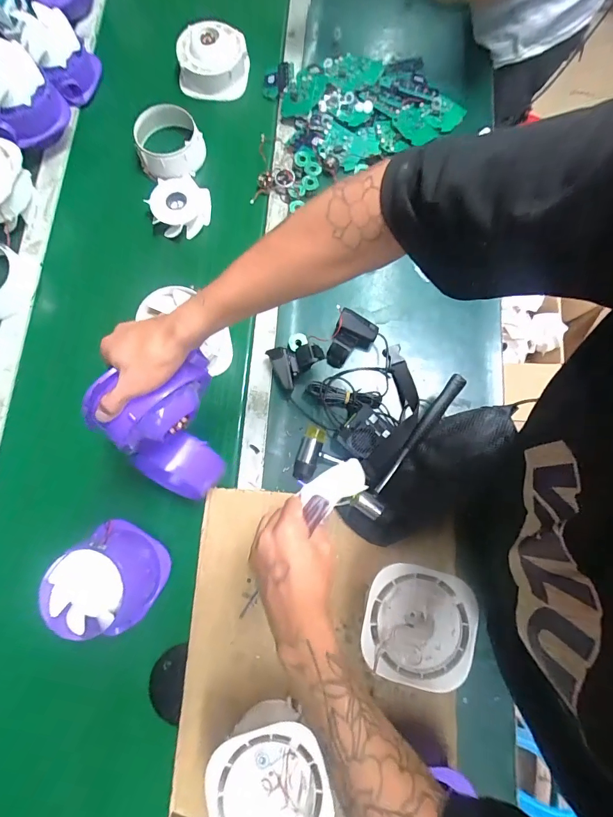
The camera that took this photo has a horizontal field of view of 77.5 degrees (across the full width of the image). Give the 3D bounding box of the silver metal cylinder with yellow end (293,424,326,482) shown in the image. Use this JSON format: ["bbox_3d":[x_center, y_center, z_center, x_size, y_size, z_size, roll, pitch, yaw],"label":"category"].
[{"bbox_3d":[0.005,0.071,0.619,0.035,0.037,0.092,19,78,3],"label":"silver metal cylinder with yellow end"}]

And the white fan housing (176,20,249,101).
[{"bbox_3d":[-0.187,-0.691,0.754,0.140,0.089,0.093,-10,78,-3],"label":"white fan housing"}]

